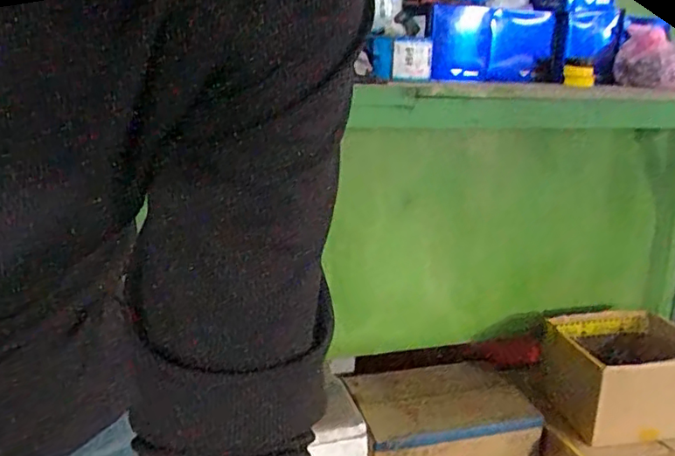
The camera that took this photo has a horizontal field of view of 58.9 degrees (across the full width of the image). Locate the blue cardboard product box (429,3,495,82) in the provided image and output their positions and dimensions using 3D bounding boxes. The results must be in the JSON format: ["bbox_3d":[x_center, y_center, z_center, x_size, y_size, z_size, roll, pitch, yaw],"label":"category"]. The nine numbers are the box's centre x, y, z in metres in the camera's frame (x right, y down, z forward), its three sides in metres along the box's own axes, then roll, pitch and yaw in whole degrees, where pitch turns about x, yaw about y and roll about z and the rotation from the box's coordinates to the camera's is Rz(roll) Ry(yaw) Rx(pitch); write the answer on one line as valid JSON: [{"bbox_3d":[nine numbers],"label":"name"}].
[{"bbox_3d":[0.228,-0.346,1.118,0.108,0.133,0.124,3,14,10],"label":"blue cardboard product box"}]

